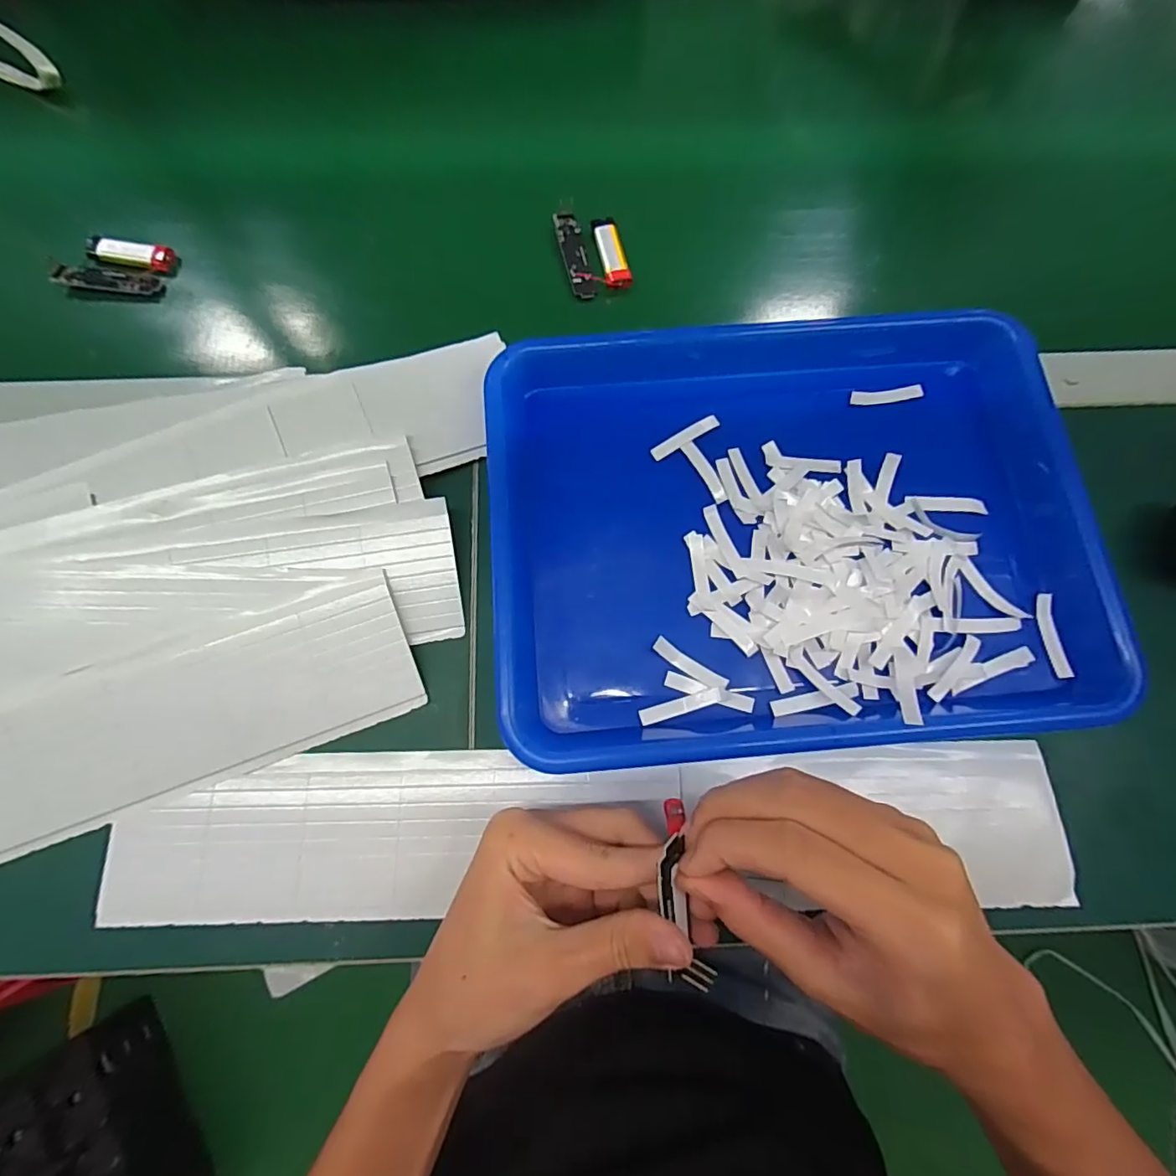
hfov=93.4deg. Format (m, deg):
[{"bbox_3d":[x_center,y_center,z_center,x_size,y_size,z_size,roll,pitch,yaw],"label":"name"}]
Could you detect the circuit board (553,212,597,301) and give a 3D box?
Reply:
[{"bbox_3d":[-0.009,-0.232,0.389,0.017,0.007,0.069,-13,76,-4],"label":"circuit board"}]

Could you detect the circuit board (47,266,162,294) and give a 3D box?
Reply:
[{"bbox_3d":[-0.329,-0.212,0.383,0.068,0.010,0.017,7,76,1],"label":"circuit board"}]

